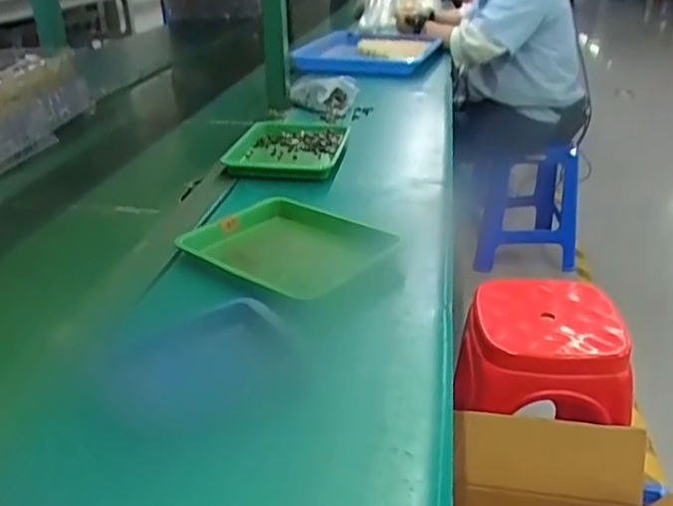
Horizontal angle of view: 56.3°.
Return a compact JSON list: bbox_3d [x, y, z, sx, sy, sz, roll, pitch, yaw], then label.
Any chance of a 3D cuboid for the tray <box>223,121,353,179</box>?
[{"bbox_3d":[-0.074,-0.167,0.993,0.168,0.026,0.243,3,28,6],"label":"tray"}]

